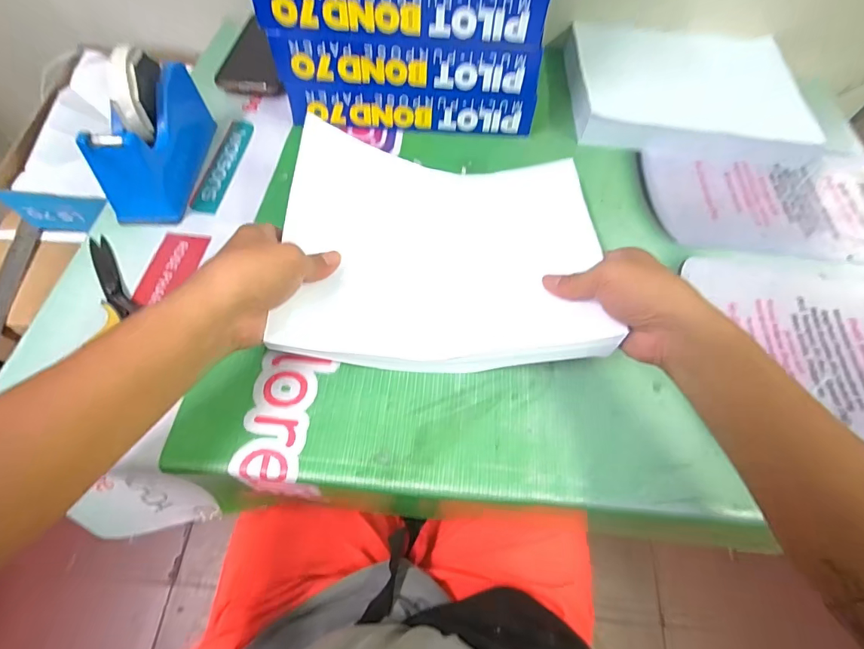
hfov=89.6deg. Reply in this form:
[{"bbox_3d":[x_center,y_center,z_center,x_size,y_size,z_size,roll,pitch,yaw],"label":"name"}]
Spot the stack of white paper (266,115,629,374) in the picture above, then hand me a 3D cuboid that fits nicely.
[{"bbox_3d":[0.008,-0.068,0.375,0.247,0.074,0.198,1,60,-3],"label":"stack of white paper"}]

